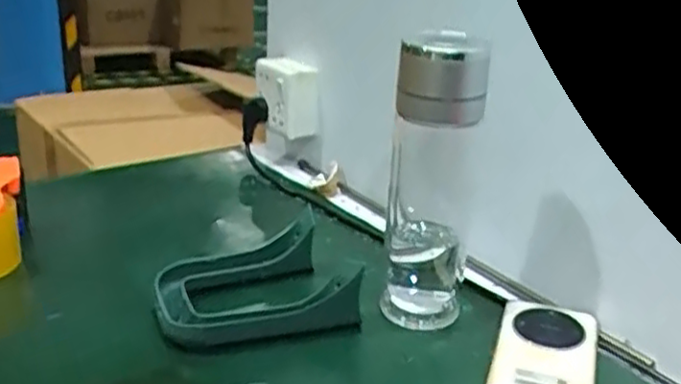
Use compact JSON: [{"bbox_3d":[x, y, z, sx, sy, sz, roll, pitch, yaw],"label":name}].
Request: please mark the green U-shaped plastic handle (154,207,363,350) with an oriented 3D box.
[{"bbox_3d":[-0.078,0.082,0.603,0.155,0.052,0.122,-8,25,-25],"label":"green U-shaped plastic handle"}]

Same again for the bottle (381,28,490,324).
[{"bbox_3d":[0.076,-0.008,0.587,0.071,0.239,0.066,4,22,2],"label":"bottle"}]

